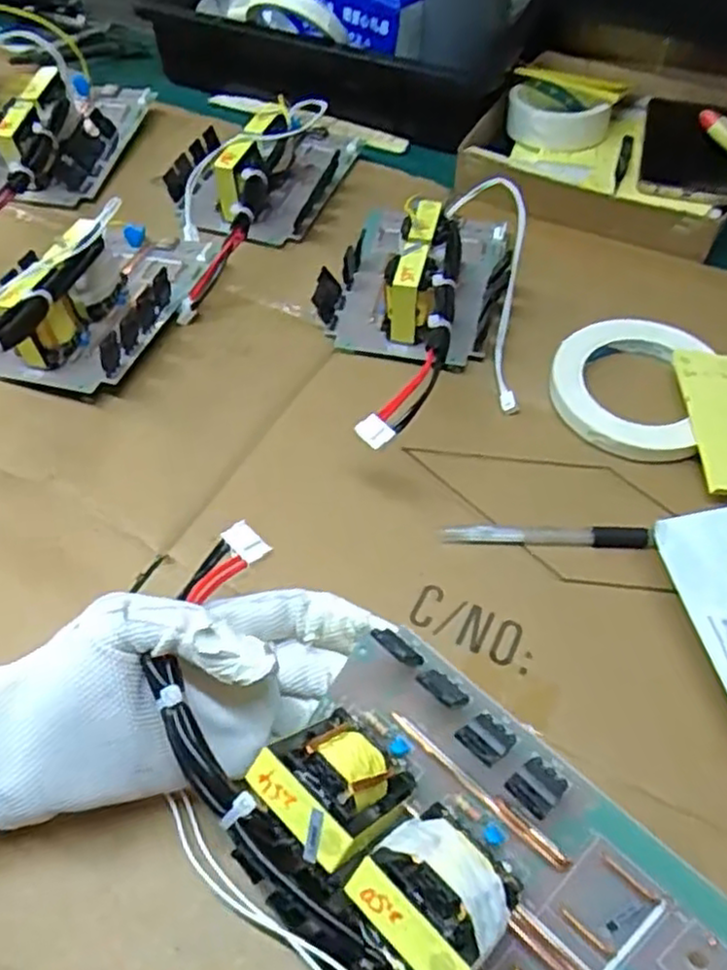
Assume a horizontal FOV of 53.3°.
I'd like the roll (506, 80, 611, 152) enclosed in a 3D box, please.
[{"bbox_3d":[0.174,-0.337,0.649,0.086,0.031,0.088,4,54,3],"label":"roll"}]

